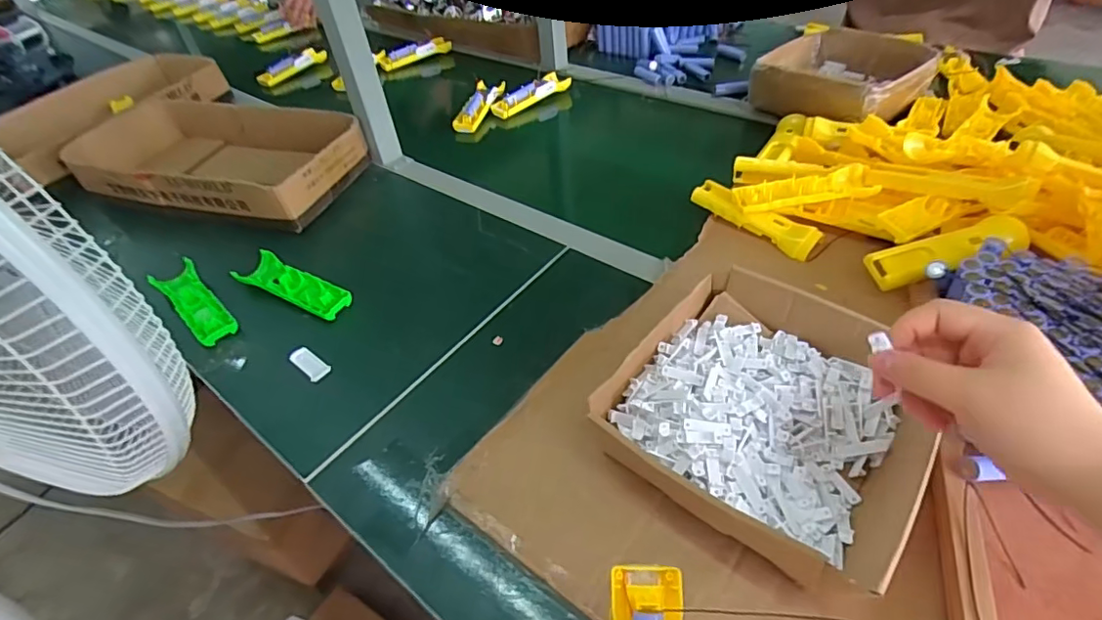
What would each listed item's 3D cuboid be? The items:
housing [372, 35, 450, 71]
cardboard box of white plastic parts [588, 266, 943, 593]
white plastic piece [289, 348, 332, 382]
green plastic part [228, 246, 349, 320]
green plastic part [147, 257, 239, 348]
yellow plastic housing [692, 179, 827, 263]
[{"bbox_3d":[-0.315,-0.588,1.244,0.172,0.032,0.042,-25,47,-17],"label":"housing"},{"bbox_3d":[0.183,0.081,0.470,0.232,0.058,0.234,25,53,28],"label":"cardboard box of white plastic parts"},{"bbox_3d":[-0.263,0.058,0.593,0.052,0.012,0.022,30,56,32],"label":"white plastic piece"},{"bbox_3d":[-0.323,-0.033,0.676,0.163,0.026,0.048,20,51,25],"label":"green plastic part"},{"bbox_3d":[-0.435,-0.009,0.669,0.162,0.027,0.049,31,56,32],"label":"green plastic part"},{"bbox_3d":[0.252,-0.113,0.677,0.038,0.035,0.161,-36,52,-26],"label":"yellow plastic housing"}]

